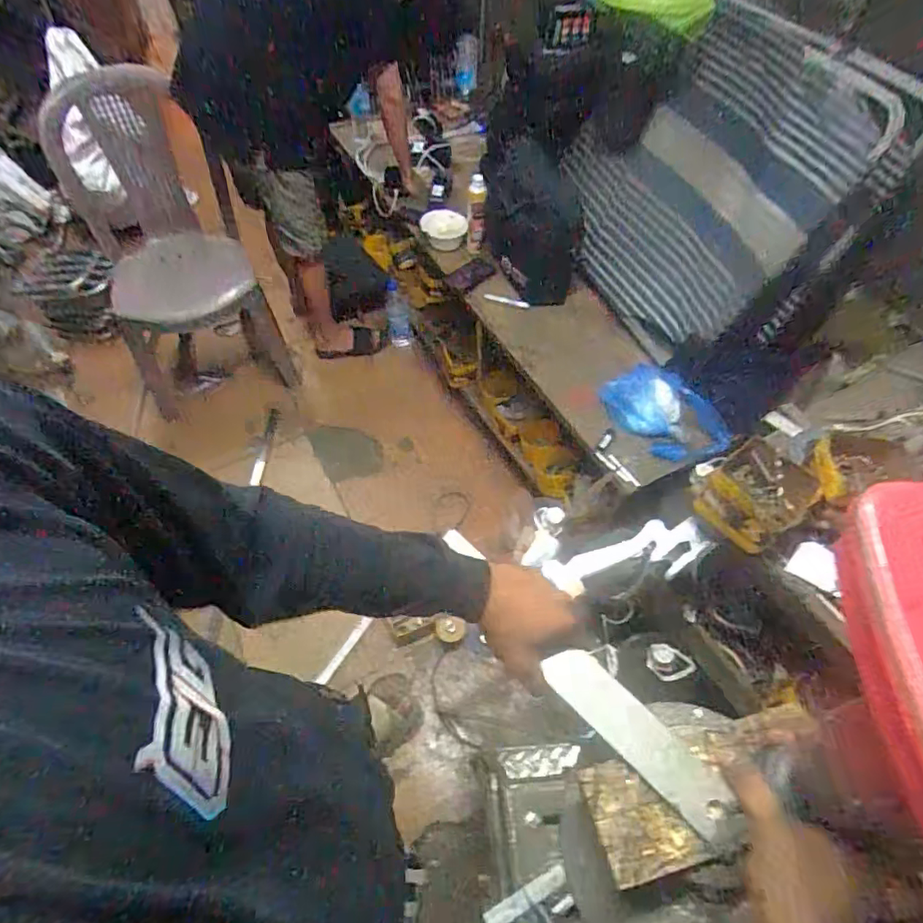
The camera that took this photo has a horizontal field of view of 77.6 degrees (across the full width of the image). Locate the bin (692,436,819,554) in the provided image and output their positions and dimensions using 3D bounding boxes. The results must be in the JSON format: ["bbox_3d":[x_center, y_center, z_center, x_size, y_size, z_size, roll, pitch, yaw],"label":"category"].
[{"bbox_3d":[0.436,0.047,0.855,0.144,0.065,0.134,-33,63,-21],"label":"bin"}]

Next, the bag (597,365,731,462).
[{"bbox_3d":[0.470,-0.111,1.352,0.144,0.105,0.297,-31,62,-21],"label":"bag"}]

